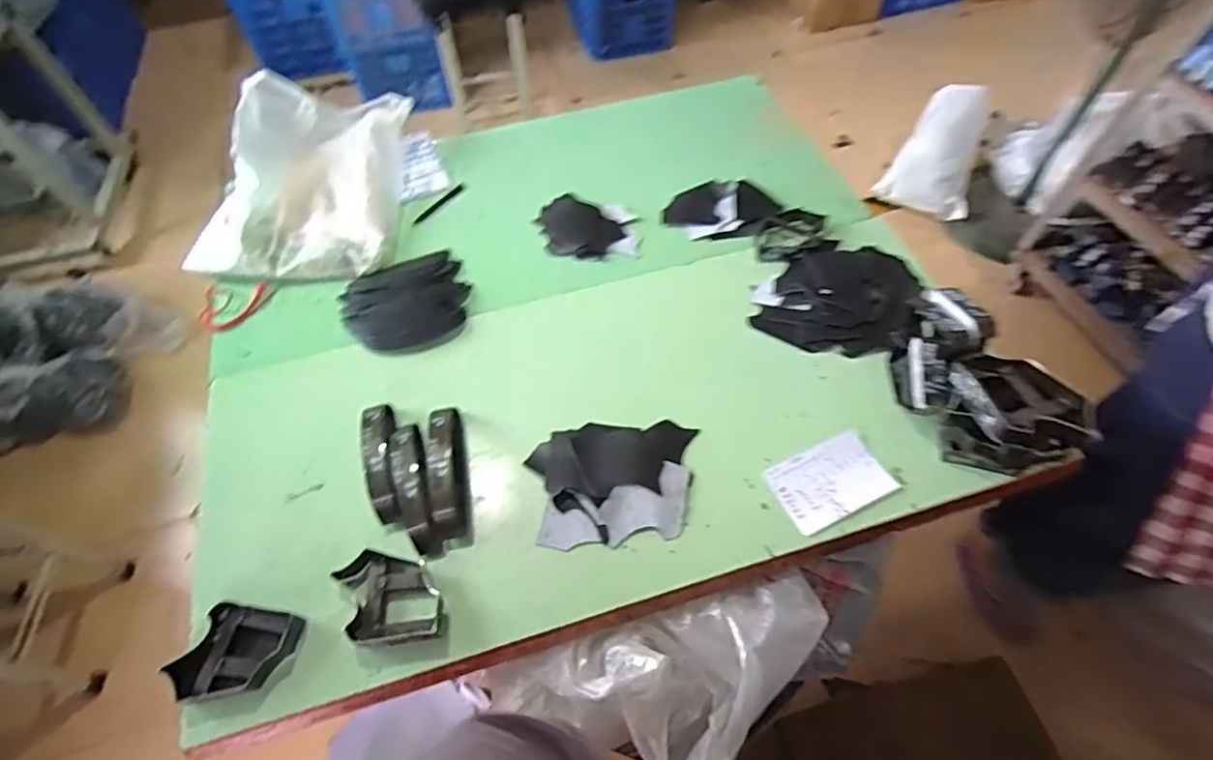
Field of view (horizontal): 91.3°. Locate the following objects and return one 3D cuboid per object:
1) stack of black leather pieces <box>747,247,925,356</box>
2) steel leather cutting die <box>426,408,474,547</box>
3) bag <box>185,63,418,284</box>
[{"bbox_3d":[0.392,-0.152,0.991,0.233,0.050,0.268,30,69,16],"label":"stack of black leather pieces"},{"bbox_3d":[-0.214,0.126,0.815,0.045,0.079,0.190,-9,64,-2],"label":"steel leather cutting die"},{"bbox_3d":[-0.573,-0.387,1.132,0.335,0.139,0.433,-1,64,2],"label":"bag"}]

